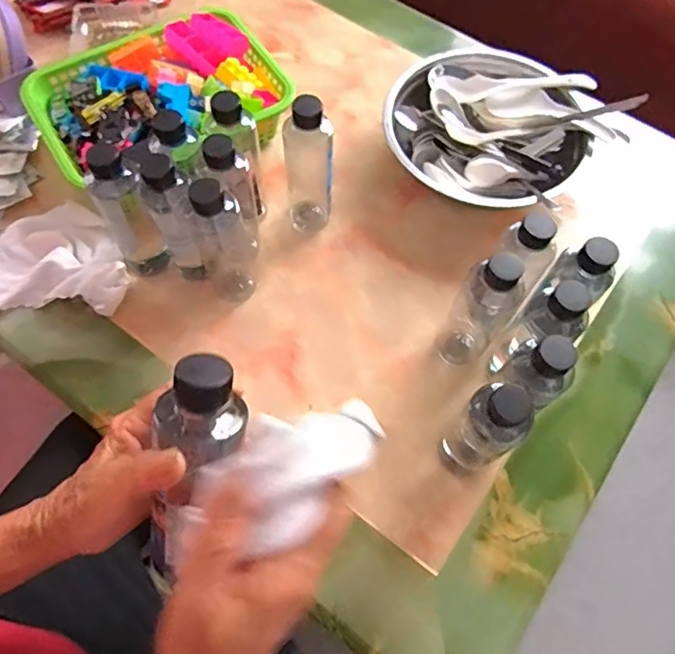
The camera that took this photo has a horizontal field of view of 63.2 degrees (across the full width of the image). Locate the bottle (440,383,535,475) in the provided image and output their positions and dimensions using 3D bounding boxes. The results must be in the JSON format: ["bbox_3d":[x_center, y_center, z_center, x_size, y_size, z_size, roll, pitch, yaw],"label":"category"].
[{"bbox_3d":[0.130,0.097,0.497,0.052,0.178,0.050,41,71,17],"label":"bottle"}]

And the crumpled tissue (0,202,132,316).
[{"bbox_3d":[-0.332,-0.087,0.651,0.194,0.038,0.147,5,65,2],"label":"crumpled tissue"}]

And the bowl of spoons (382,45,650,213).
[{"bbox_3d":[0.199,-0.257,0.718,0.251,0.089,0.262,0,65,0],"label":"bowl of spoons"}]

